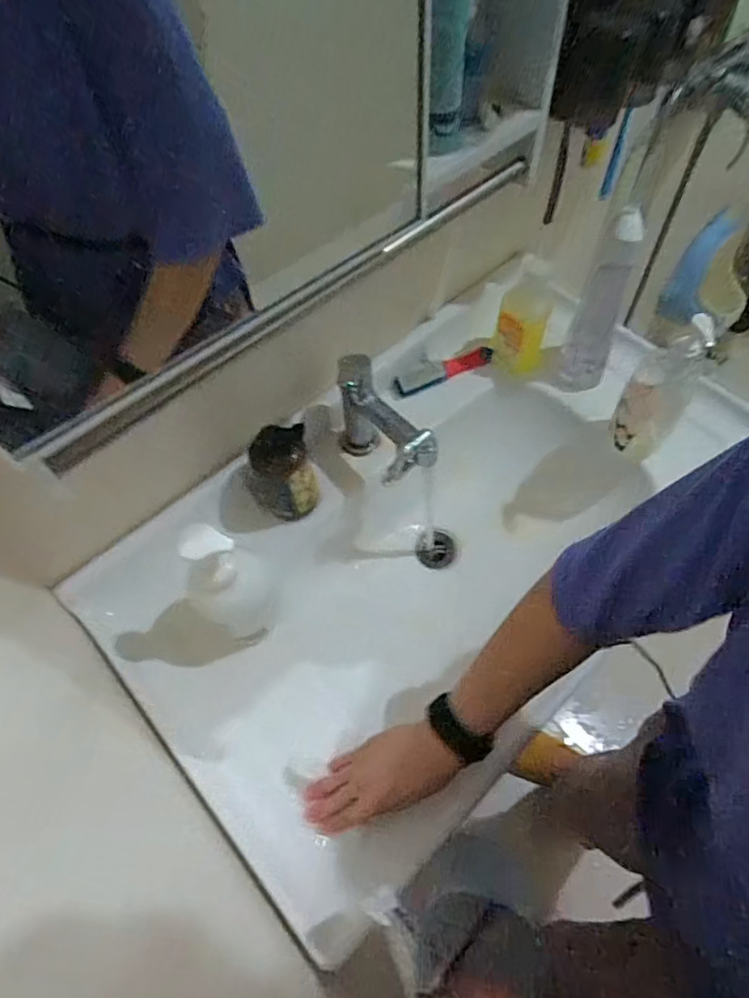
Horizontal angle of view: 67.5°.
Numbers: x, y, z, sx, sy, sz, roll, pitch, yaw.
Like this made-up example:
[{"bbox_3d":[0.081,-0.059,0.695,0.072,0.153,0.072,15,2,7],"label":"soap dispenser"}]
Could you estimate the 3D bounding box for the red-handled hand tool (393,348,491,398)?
[{"bbox_3d":[0.103,-0.188,0.827,0.156,0.018,0.026,-25,61,-11],"label":"red-handled hand tool"}]

